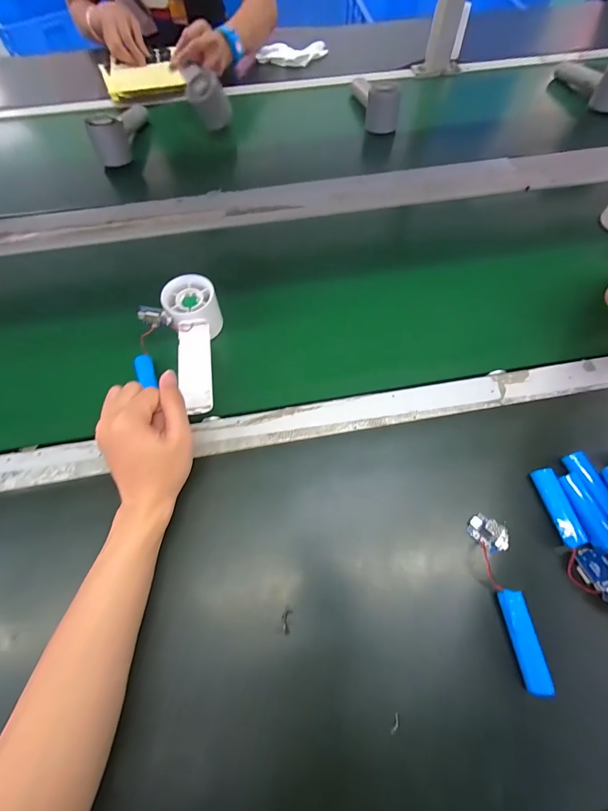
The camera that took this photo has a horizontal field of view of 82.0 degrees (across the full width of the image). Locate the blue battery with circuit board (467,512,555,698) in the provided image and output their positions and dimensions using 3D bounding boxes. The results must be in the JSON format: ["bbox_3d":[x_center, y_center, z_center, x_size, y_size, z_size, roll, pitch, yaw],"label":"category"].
[{"bbox_3d":[0.168,0.157,0.290,0.029,0.017,0.128,-4,65,0],"label":"blue battery with circuit board"}]

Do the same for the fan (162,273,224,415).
[{"bbox_3d":[-0.117,-0.069,0.390,0.054,0.047,0.160,-13,65,-4],"label":"fan"}]

